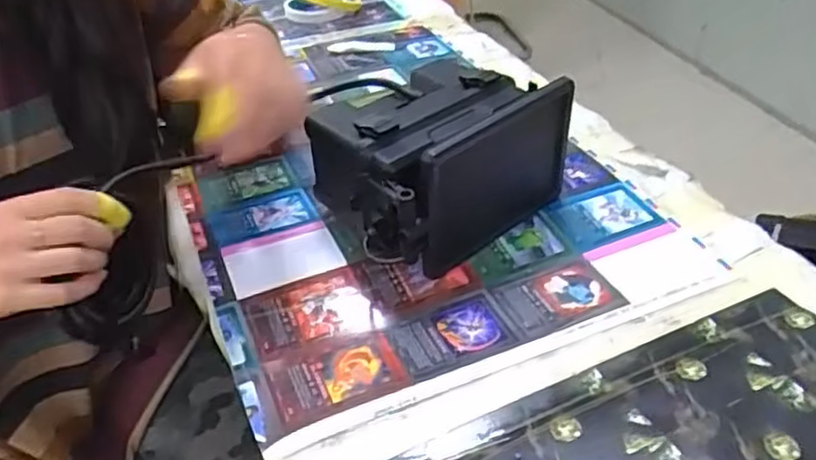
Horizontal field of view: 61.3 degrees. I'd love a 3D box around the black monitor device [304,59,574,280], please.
[{"bbox_3d":[0.025,-0.057,0.581,0.186,0.119,0.125,-30,45,-33],"label":"black monitor device"}]

